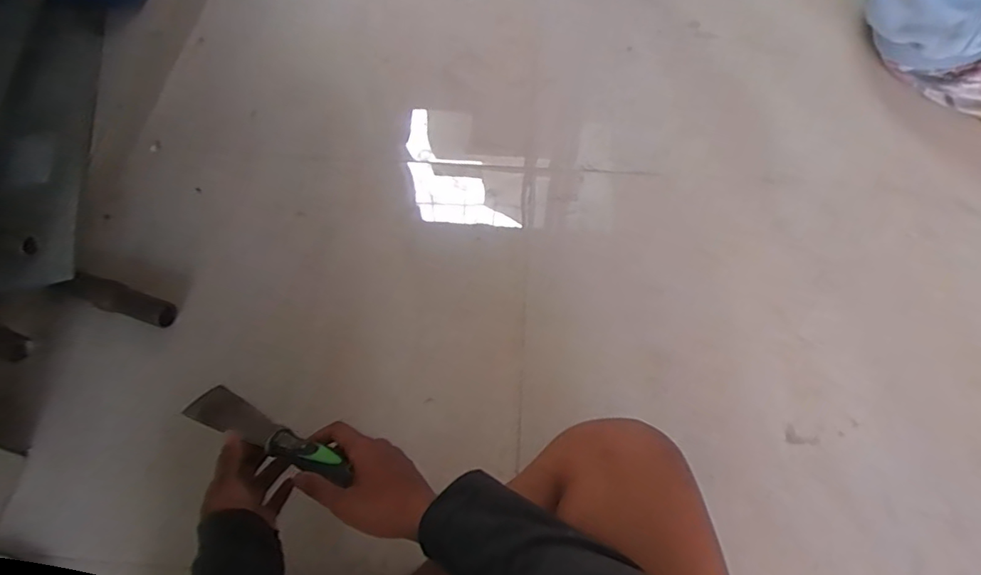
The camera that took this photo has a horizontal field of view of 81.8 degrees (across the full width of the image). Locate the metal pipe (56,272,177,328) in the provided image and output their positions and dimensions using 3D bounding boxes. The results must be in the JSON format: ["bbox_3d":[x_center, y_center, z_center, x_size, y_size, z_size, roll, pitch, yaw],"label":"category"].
[{"bbox_3d":[-0.495,0.016,0.761,0.139,0.031,0.036,21,63,-9],"label":"metal pipe"}]

